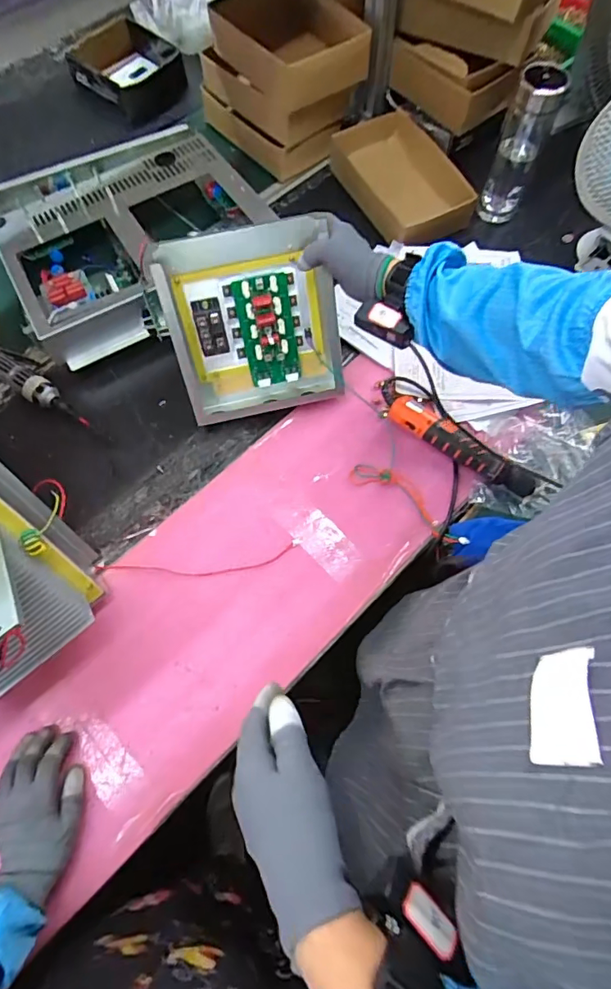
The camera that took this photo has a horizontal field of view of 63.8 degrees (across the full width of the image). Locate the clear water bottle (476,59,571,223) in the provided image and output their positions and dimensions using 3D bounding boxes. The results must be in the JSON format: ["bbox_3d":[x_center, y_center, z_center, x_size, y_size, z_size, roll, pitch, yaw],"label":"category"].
[{"bbox_3d":[0.360,-0.581,0.830,0.075,0.235,0.078,22,70,6],"label":"clear water bottle"}]

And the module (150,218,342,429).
[{"bbox_3d":[-0.073,-0.235,0.687,0.224,0.238,0.069,-11,39,-2],"label":"module"}]

